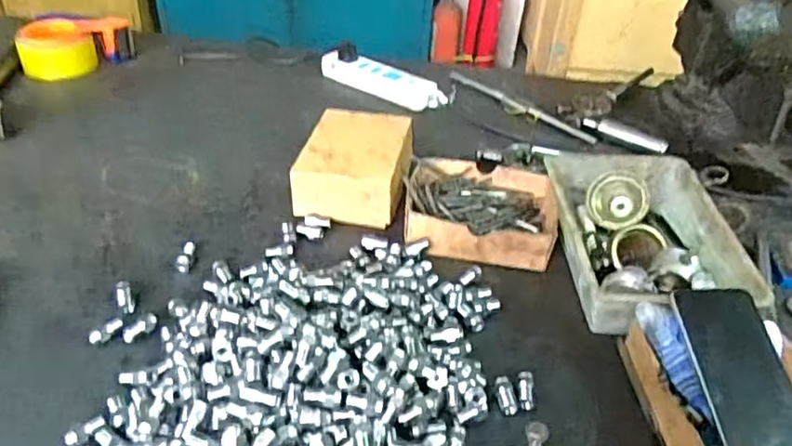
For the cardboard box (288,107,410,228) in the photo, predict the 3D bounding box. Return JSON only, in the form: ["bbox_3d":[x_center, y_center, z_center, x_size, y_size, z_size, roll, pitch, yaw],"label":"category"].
[{"bbox_3d":[-0.047,-0.074,0.766,0.123,0.067,0.160,10,38,6],"label":"cardboard box"}]

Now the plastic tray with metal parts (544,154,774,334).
[{"bbox_3d":[0.265,0.018,0.679,0.163,0.081,0.242,1,38,-5],"label":"plastic tray with metal parts"}]

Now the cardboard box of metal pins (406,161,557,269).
[{"bbox_3d":[0.097,-0.014,0.722,0.171,0.050,0.144,6,38,1],"label":"cardboard box of metal pins"}]

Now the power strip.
[{"bbox_3d":[-0.027,-0.227,0.985,0.223,0.029,0.054,25,42,24],"label":"power strip"}]

